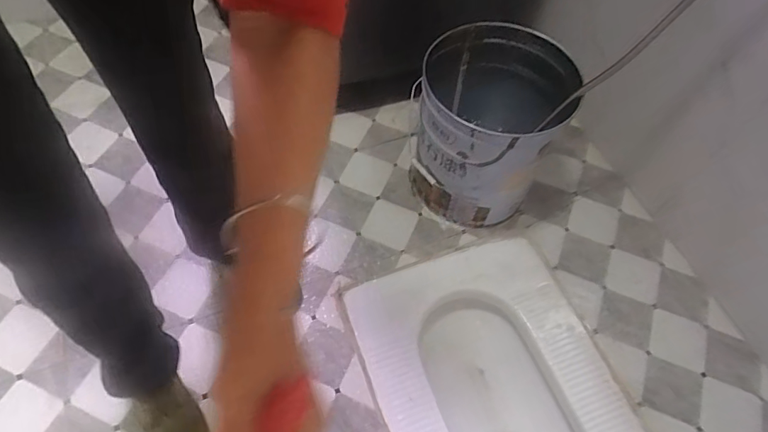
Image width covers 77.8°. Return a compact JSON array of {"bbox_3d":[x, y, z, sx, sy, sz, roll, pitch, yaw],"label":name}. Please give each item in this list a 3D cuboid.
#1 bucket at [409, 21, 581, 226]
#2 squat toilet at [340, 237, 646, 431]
[{"bbox_3d":[0.202,-0.184,0.970,0.266,0.305,0.314,17,60,7],"label":"bucket"},{"bbox_3d":[0.206,0.350,0.921,0.399,0.167,0.549,-16,61,-12],"label":"squat toilet"}]

